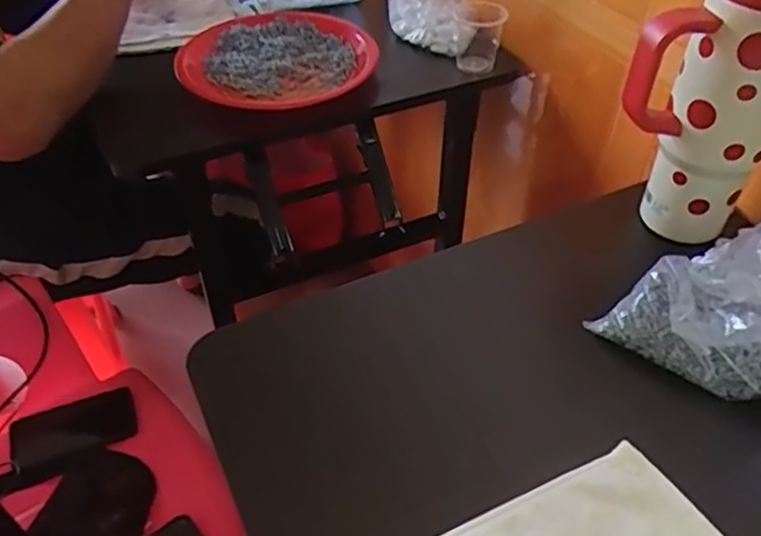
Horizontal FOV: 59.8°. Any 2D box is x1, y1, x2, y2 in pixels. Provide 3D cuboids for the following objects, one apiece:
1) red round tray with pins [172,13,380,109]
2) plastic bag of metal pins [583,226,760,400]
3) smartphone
[{"bbox_3d":[-0.126,-0.247,0.780,0.208,0.041,0.211,-1,46,1],"label":"red round tray with pins"},{"bbox_3d":[0.251,0.008,0.435,0.093,0.223,0.115,33,37,-24],"label":"plastic bag of metal pins"},{"bbox_3d":[-0.430,0.226,0.933,0.161,0.011,0.085,-16,57,-18],"label":"smartphone"}]

